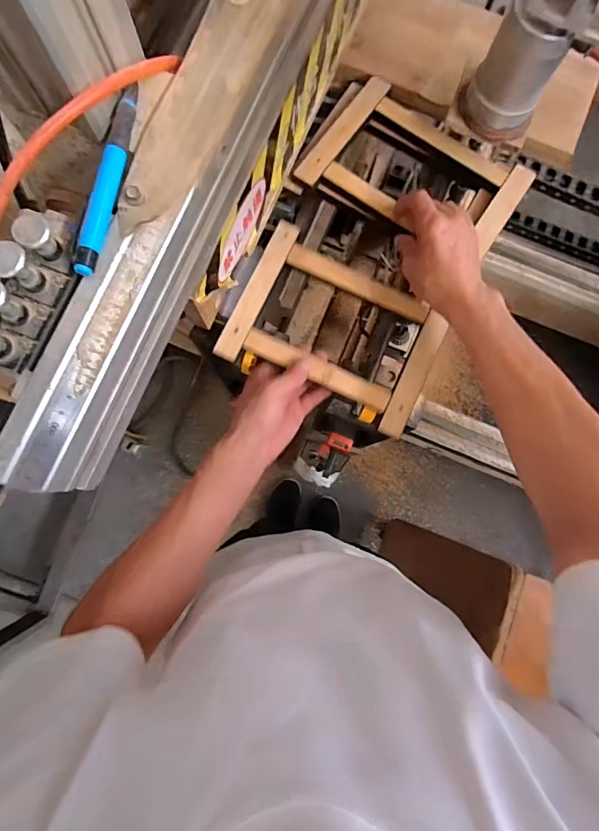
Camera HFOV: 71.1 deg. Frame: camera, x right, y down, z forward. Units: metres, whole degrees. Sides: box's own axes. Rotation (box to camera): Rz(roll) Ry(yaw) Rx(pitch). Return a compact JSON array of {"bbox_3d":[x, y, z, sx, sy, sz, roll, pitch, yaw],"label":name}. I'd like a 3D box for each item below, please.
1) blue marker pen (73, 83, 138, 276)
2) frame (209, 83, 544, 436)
[{"bbox_3d":[-0.112,-0.140,0.246,0.010,0.009,0.121,11,82,0],"label":"blue marker pen"},{"bbox_3d":[0.094,-0.195,0.502,0.239,0.040,0.380,28,83,2],"label":"frame"}]

